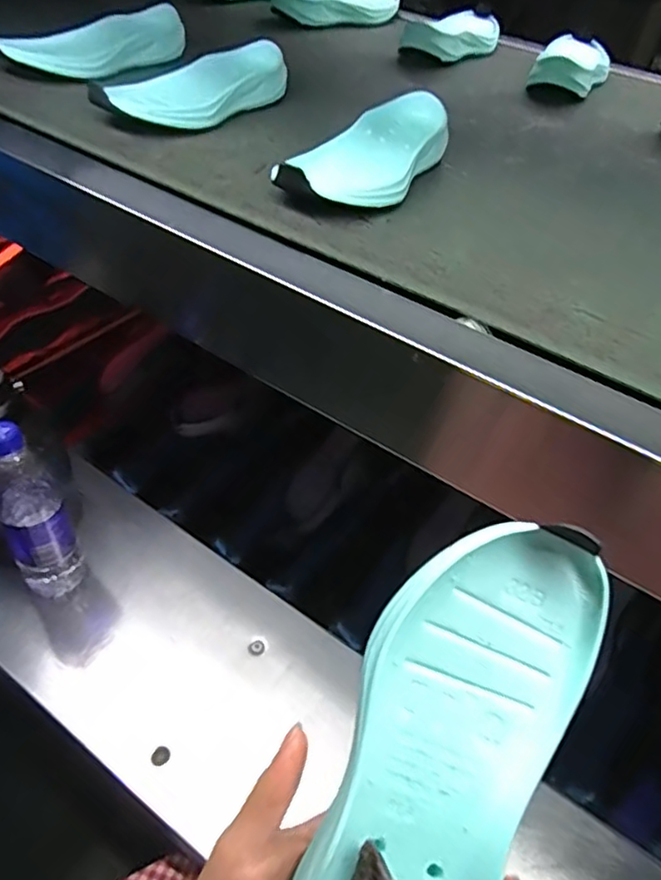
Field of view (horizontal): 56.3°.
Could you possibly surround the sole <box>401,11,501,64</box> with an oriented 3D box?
[{"bbox_3d":[0.185,-0.571,0.869,0.084,0.044,0.214,23,50,18],"label":"sole"}]

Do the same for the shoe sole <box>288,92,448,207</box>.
[{"bbox_3d":[0.038,-0.245,0.534,0.082,0.043,0.216,23,47,15],"label":"shoe sole"}]

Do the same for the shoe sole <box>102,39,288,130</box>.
[{"bbox_3d":[-0.133,-0.350,0.614,0.078,0.049,0.207,31,50,22],"label":"shoe sole"}]

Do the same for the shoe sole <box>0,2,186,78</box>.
[{"bbox_3d":[-0.255,-0.436,0.679,0.215,0.051,0.060,-34,56,-29],"label":"shoe sole"}]

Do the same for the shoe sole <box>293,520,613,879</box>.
[{"bbox_3d":[0.045,0.135,0.255,0.084,0.031,0.214,24,75,16],"label":"shoe sole"}]

